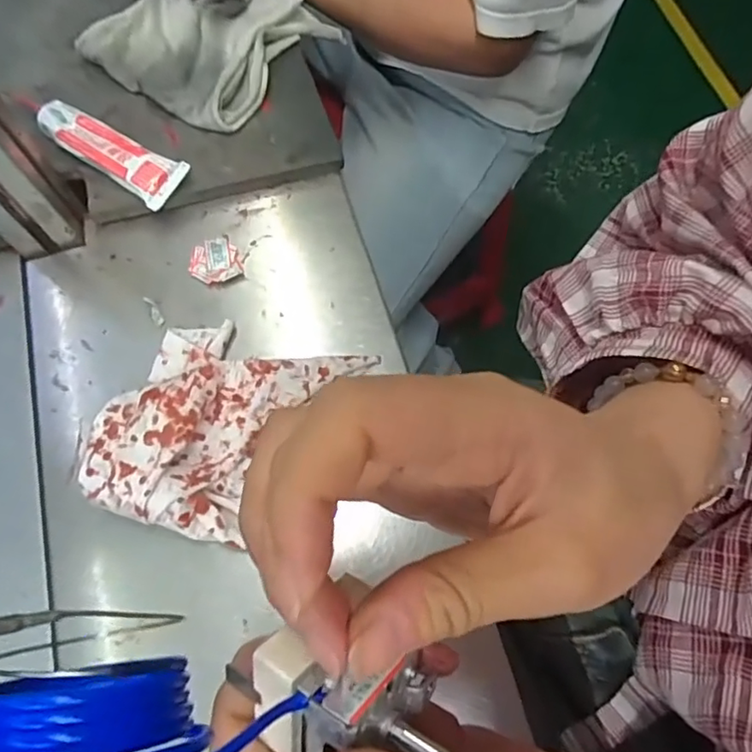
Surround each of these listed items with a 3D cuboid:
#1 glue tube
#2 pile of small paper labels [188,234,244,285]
[{"bbox_3d":[-0.177,-0.149,0.383,0.106,0.023,0.033,30,71,11],"label":"glue tube"},{"bbox_3d":[-0.106,-0.075,0.371,0.032,0.009,0.031,0,68,0],"label":"pile of small paper labels"}]

